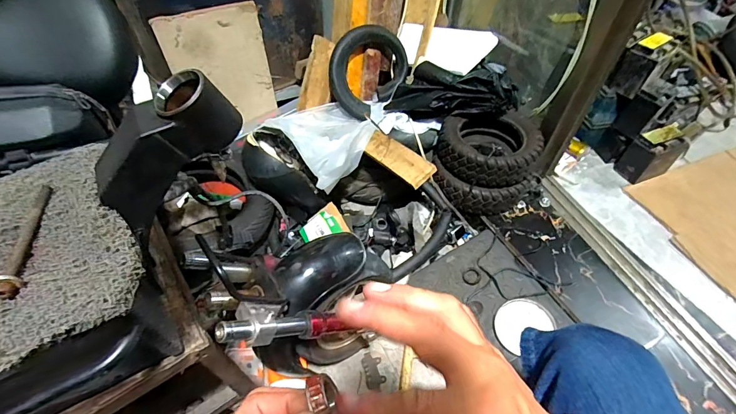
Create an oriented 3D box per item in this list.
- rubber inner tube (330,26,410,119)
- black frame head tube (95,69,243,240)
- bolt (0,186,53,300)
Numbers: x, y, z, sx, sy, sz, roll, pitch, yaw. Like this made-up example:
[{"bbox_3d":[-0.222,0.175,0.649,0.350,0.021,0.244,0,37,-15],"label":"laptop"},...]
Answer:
[{"bbox_3d":[-0.005,-0.382,1.029,0.230,0.201,0.051,-39,17,-6],"label":"rubber inner tube"},{"bbox_3d":[-0.184,-0.053,0.336,0.150,0.071,0.057,-48,60,5],"label":"black frame head tube"},{"bbox_3d":[-0.299,0.024,0.325,0.015,0.015,0.120,-10,51,-11],"label":"bolt"}]

